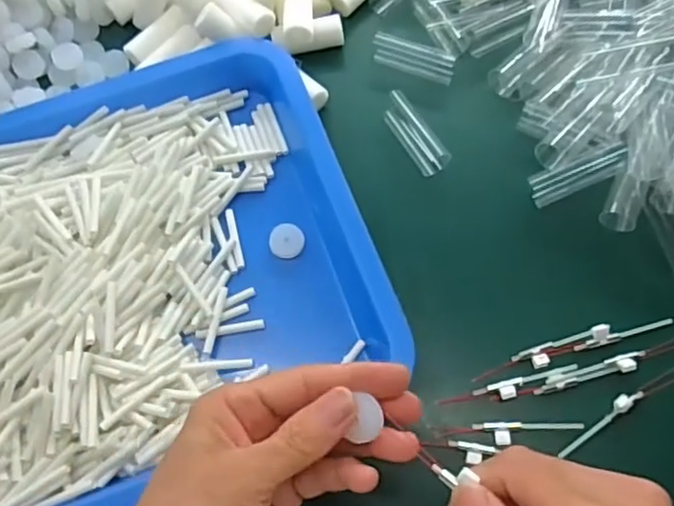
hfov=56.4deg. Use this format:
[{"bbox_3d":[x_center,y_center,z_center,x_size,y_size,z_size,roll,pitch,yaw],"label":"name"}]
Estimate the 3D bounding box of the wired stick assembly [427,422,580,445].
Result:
[{"bbox_3d":[0.094,0.099,0.345,0.081,0.005,0.011,-3,69,2],"label":"wired stick assembly"}]

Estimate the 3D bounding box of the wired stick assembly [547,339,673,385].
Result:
[{"bbox_3d":[0.159,0.062,0.353,0.082,0.005,0.010,-15,69,-3],"label":"wired stick assembly"}]

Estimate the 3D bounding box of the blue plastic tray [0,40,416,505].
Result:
[{"bbox_3d":[-0.147,0.018,0.373,0.328,0.040,0.263,-20,69,-5],"label":"blue plastic tray"}]

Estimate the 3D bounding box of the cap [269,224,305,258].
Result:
[{"bbox_3d":[-0.031,-0.008,0.388,0.021,0.009,0.020,-1,69,3],"label":"cap"}]

